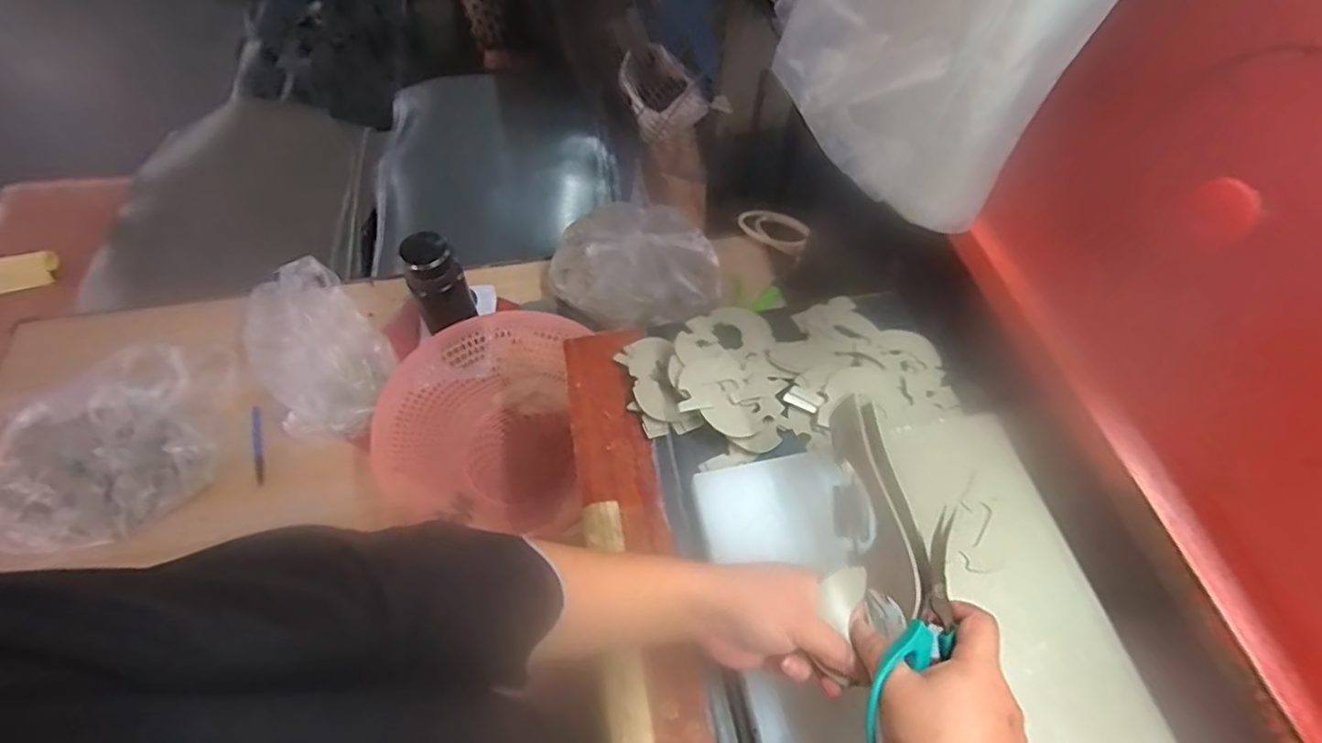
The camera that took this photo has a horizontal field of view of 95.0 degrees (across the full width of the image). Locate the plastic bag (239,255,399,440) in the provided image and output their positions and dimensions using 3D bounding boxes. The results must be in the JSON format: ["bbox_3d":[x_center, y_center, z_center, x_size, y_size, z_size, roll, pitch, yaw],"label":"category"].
[{"bbox_3d":[-0.500,-0.038,0.883,0.173,0.100,0.268,-26,62,-18],"label":"plastic bag"}]

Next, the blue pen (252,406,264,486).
[{"bbox_3d":[-0.563,0.102,0.847,0.015,0.013,0.120,-15,59,-12],"label":"blue pen"}]

